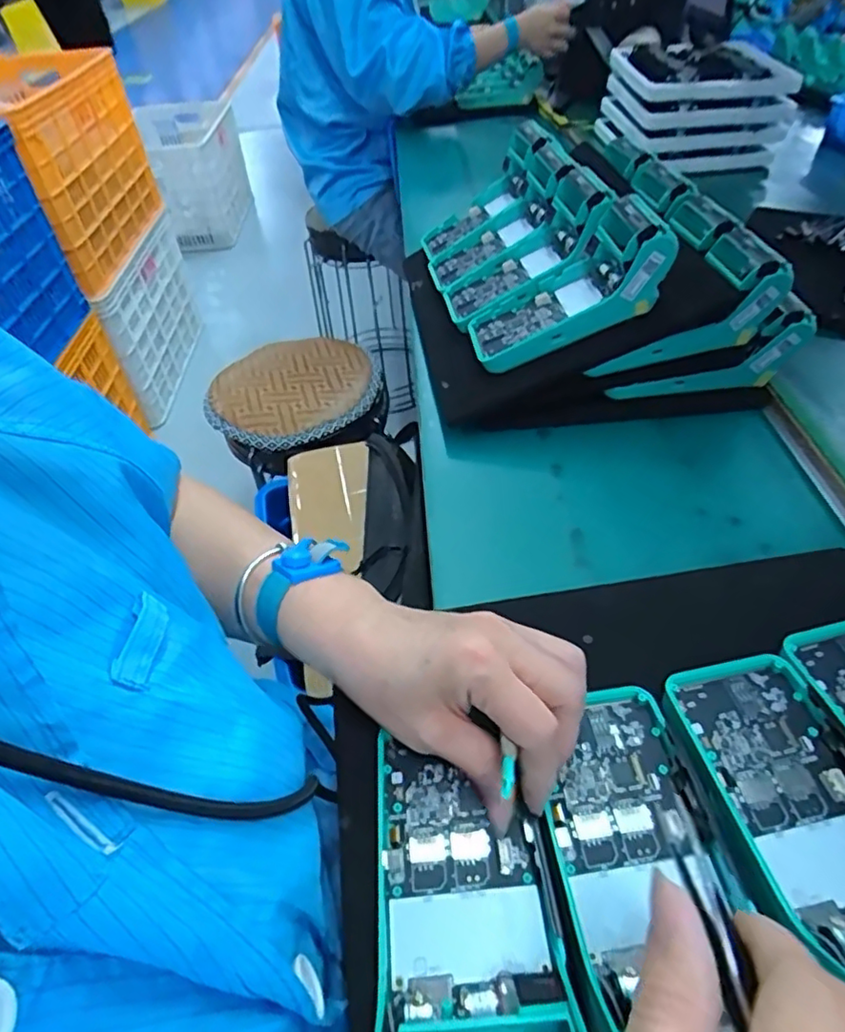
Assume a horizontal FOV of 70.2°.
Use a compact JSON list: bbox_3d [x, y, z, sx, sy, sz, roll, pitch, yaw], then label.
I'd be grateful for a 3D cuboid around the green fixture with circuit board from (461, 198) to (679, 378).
[{"bbox_3d":[0.117,-0.197,0.515,0.174,0.063,0.089,-20,49,19],"label":"green fixture with circuit board"}]

